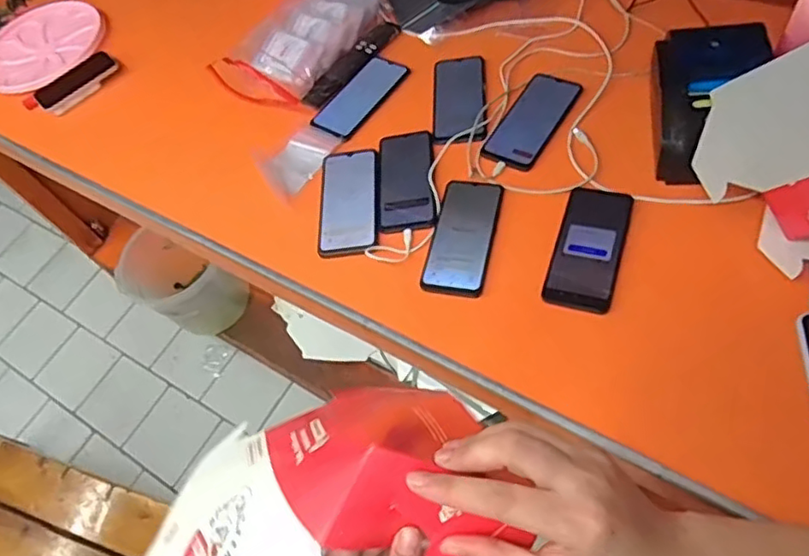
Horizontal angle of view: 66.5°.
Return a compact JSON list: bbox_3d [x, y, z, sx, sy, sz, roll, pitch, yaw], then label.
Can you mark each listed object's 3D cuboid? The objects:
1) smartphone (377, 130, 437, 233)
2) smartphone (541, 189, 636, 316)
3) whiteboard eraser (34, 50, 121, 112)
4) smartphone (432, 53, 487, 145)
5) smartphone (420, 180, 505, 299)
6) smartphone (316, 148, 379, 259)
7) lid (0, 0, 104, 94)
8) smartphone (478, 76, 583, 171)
[{"bbox_3d":[0.002,-0.133,0.823,0.074,0.011,0.164,-7,58,9],"label":"smartphone"},{"bbox_3d":[0.214,-0.040,0.713,0.074,0.009,0.166,11,62,20],"label":"smartphone"},{"bbox_3d":[-0.553,-0.334,1.043,0.049,0.027,0.142,35,72,29],"label":"whiteboard eraser"},{"bbox_3d":[0.078,-0.254,0.878,0.075,0.015,0.167,-1,57,4],"label":"smartphone"},{"bbox_3d":[0.072,-0.052,0.760,0.074,0.013,0.165,6,61,17],"label":"smartphone"},{"bbox_3d":[-0.073,-0.104,0.817,0.078,0.005,0.175,-8,57,9],"label":"smartphone"},{"bbox_3d":[-0.674,-0.435,1.133,0.223,0.025,0.244,-6,58,10],"label":"lid"},{"bbox_3d":[0.172,-0.215,0.836,0.073,0.007,0.162,26,69,24],"label":"smartphone"}]

